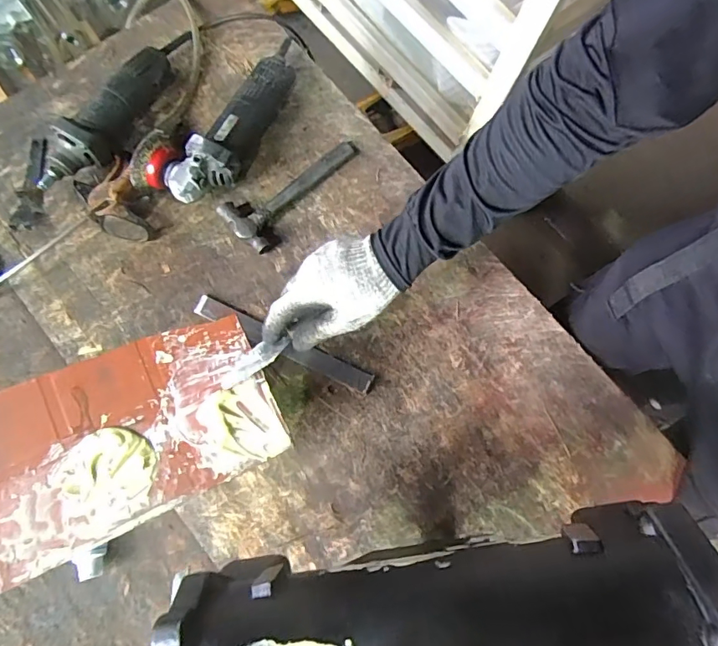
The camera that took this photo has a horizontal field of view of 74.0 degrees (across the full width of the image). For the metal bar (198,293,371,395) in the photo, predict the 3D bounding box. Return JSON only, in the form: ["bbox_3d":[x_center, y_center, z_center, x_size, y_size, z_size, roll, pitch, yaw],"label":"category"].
[{"bbox_3d":[-0.107,0.030,0.680,0.275,0.014,0.034,26,77,4],"label":"metal bar"}]

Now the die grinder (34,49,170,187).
[{"bbox_3d":[-0.395,-0.320,0.733,0.074,0.064,0.284,28,77,5],"label":"die grinder"}]

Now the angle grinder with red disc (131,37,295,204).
[{"bbox_3d":[-0.189,-0.307,0.720,0.115,0.069,0.331,33,78,6],"label":"angle grinder with red disc"}]

